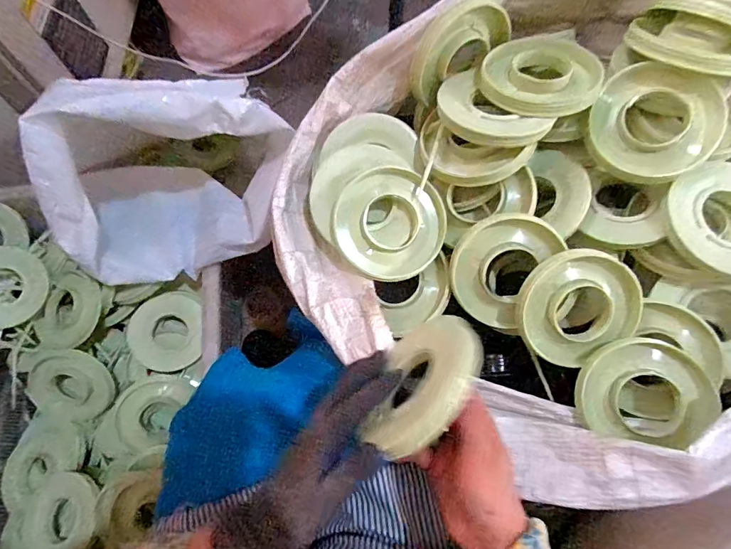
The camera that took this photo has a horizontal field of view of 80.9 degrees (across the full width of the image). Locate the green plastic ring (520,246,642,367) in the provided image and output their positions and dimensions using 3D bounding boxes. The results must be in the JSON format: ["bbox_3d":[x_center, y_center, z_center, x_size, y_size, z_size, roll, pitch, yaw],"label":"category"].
[{"bbox_3d":[0.236,0.030,0.485,0.132,0.044,0.124,-1,105,-2],"label":"green plastic ring"}]

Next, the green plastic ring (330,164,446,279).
[{"bbox_3d":[0.031,-0.062,0.501,0.127,0.017,0.121,19,85,-3],"label":"green plastic ring"}]

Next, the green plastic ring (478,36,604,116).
[{"bbox_3d":[0.201,-0.232,0.490,0.126,0.029,0.113,29,71,10],"label":"green plastic ring"}]

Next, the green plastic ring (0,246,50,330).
[{"bbox_3d":[-0.598,0.022,0.706,0.125,0.012,0.131,3,81,-19],"label":"green plastic ring"}]

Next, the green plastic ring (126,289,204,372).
[{"bbox_3d":[-0.350,0.098,0.756,0.119,0.022,0.138,0,85,-19],"label":"green plastic ring"}]

